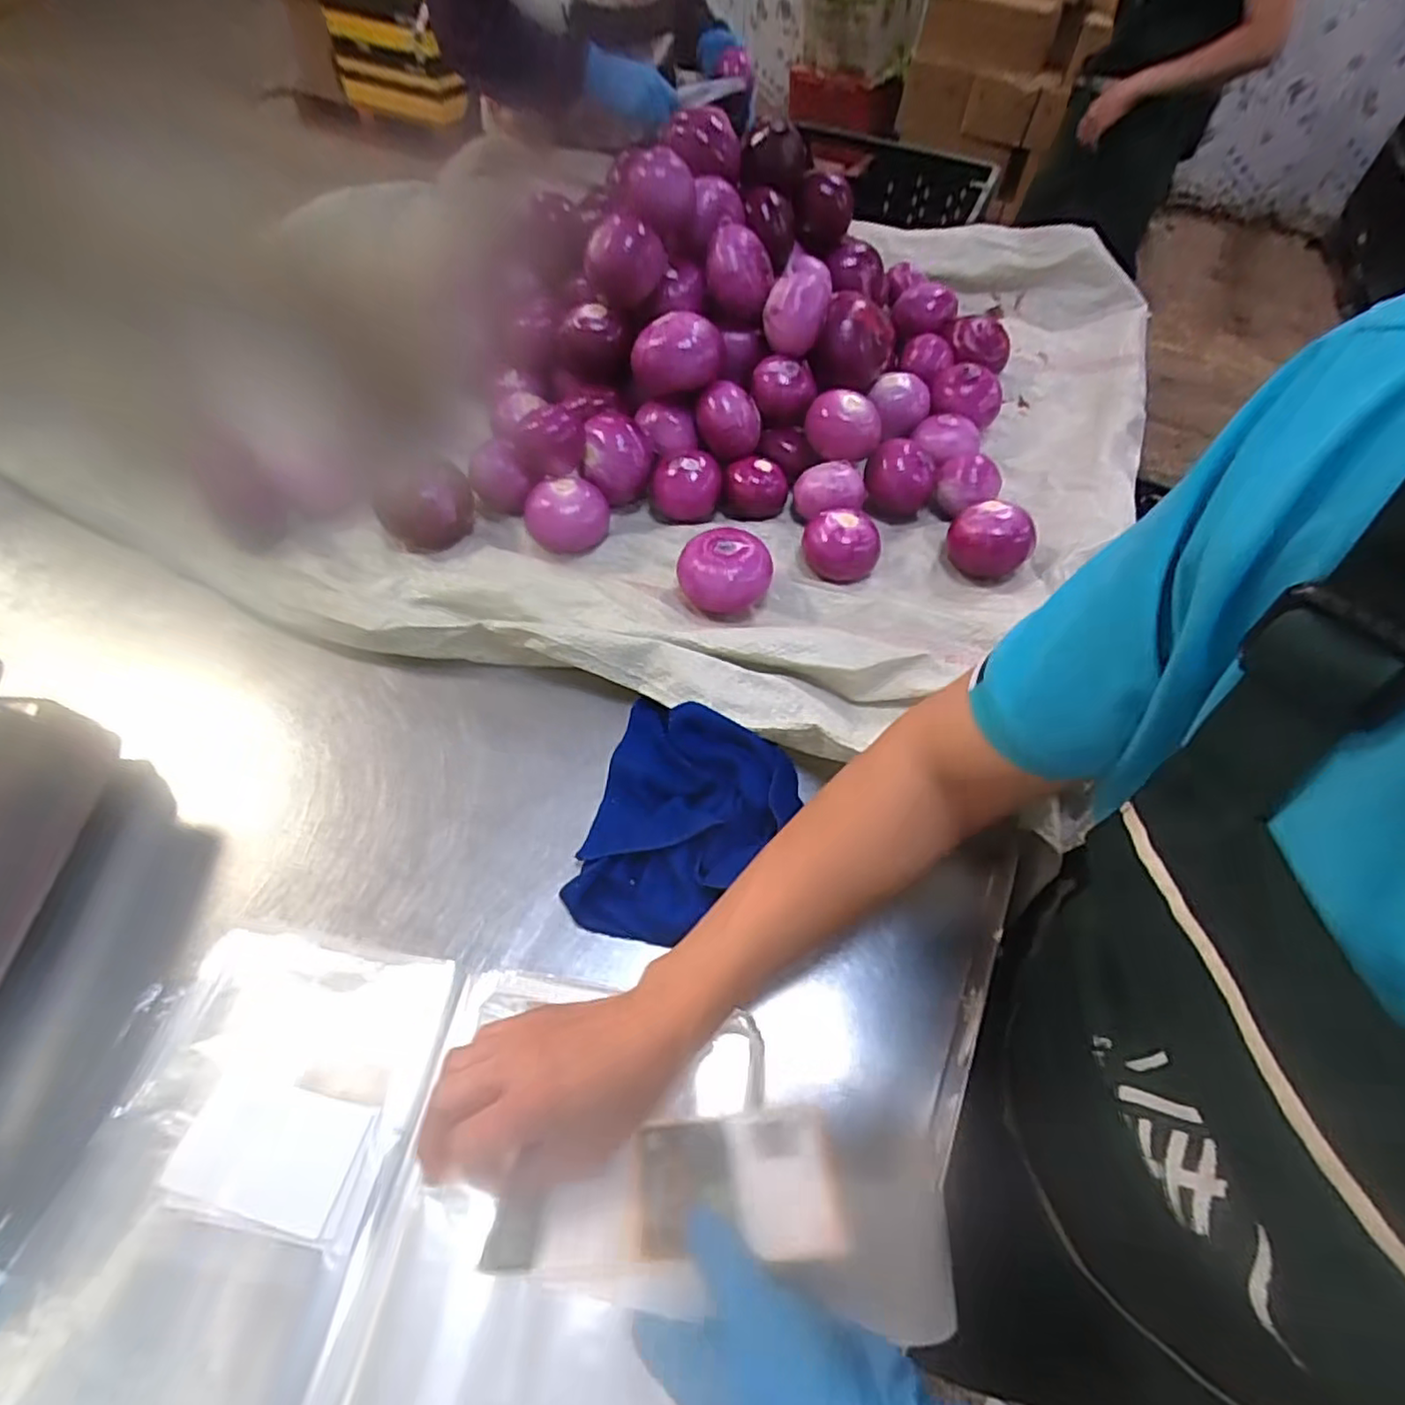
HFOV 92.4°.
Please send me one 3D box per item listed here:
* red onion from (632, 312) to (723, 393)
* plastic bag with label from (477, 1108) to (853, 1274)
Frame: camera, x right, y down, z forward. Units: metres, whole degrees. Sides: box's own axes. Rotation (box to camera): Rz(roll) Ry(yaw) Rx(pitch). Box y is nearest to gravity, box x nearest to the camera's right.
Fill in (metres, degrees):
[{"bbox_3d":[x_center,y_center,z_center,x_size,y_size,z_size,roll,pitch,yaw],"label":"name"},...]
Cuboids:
[{"bbox_3d":[-0.025,-0.350,0.673,0.091,0.061,0.061,5,56,2],"label":"red onion"},{"bbox_3d":[-0.020,0.248,0.336,0.173,0.020,0.060,-16,56,7],"label":"plastic bag with label"}]

